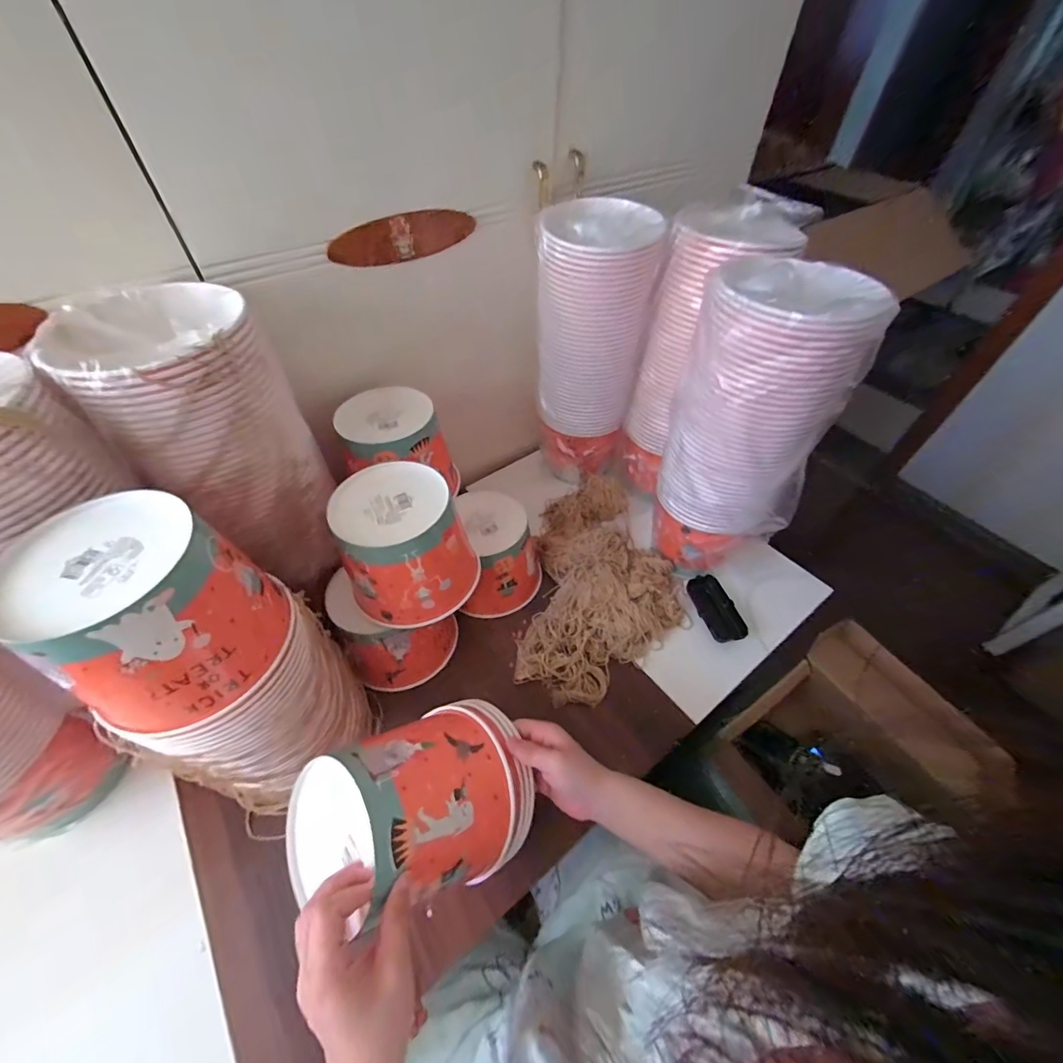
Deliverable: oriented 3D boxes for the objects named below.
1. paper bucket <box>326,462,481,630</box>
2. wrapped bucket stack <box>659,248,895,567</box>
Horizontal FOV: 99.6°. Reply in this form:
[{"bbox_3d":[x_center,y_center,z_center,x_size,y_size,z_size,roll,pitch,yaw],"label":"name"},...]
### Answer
[{"bbox_3d":[-0.149,0.014,0.530,0.134,0.132,0.147,1,51,-1],"label":"paper bucket"},{"bbox_3d":[0.280,-0.119,0.594,0.155,0.400,0.175,-36,60,-26],"label":"wrapped bucket stack"}]

